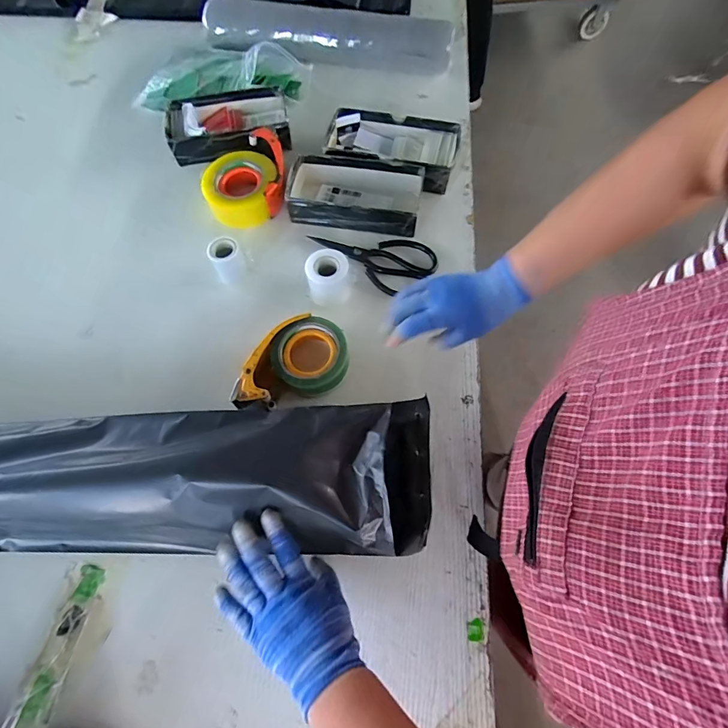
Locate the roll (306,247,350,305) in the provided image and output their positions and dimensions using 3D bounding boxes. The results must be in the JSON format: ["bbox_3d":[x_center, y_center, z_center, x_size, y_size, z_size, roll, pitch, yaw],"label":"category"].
[{"bbox_3d":[-0.054,-0.132,0.614,0.059,0.068,0.056,0,67,1],"label":"roll"}]

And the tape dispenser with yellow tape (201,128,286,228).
[{"bbox_3d":[-0.202,-0.315,0.700,0.138,0.068,0.167,-5,67,-1],"label":"tape dispenser with yellow tape"}]

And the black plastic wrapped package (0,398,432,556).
[{"bbox_3d":[-0.261,0.128,0.448,0.678,0.080,0.159,-1,67,-3],"label":"black plastic wrapped package"}]

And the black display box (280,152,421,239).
[{"bbox_3d":[-0.016,-0.290,0.690,0.224,0.059,0.110,7,68,4],"label":"black display box"}]

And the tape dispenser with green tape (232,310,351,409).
[{"bbox_3d":[-0.100,0.006,0.559,0.164,0.064,0.102,-30,70,-11],"label":"tape dispenser with green tape"}]

